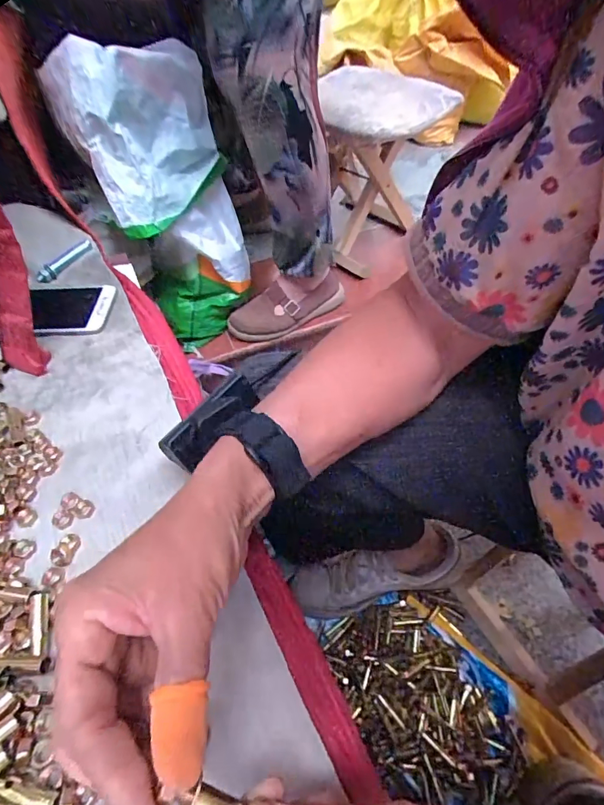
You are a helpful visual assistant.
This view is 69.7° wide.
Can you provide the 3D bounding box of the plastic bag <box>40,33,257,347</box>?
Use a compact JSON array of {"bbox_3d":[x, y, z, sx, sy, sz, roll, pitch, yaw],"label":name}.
[{"bbox_3d":[-0.214,-0.311,0.718,0.223,0.425,0.151,-20,51,-13],"label":"plastic bag"}]

